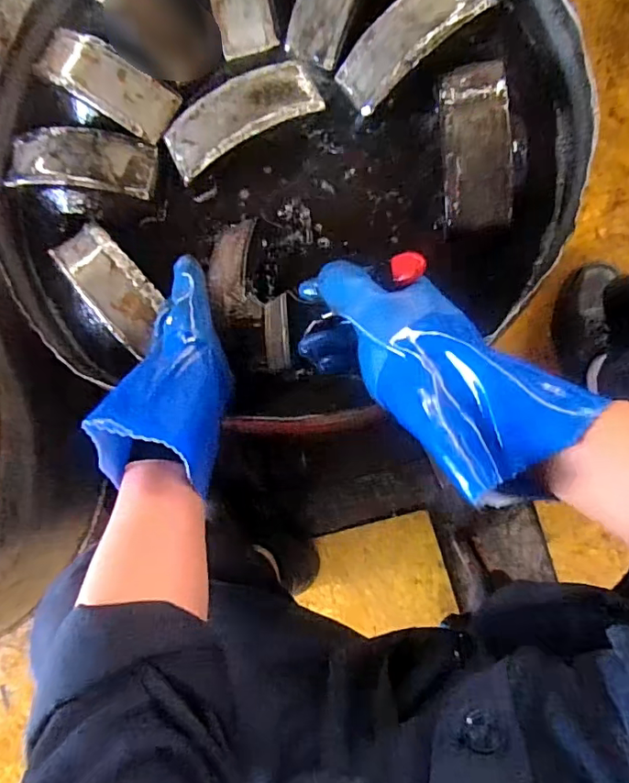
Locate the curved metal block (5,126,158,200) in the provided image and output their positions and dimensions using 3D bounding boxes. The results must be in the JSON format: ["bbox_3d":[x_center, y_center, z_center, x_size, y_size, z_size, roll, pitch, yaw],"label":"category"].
[{"bbox_3d":[-0.234,-0.229,0.513,0.142,0.030,0.061,6,86,8],"label":"curved metal block"}]

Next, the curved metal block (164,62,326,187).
[{"bbox_3d":[-0.073,-0.271,0.503,0.155,0.023,0.064,-27,82,4],"label":"curved metal block"}]

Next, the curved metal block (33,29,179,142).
[{"bbox_3d":[-0.210,-0.312,0.520,0.147,0.026,0.057,34,90,9],"label":"curved metal block"}]

